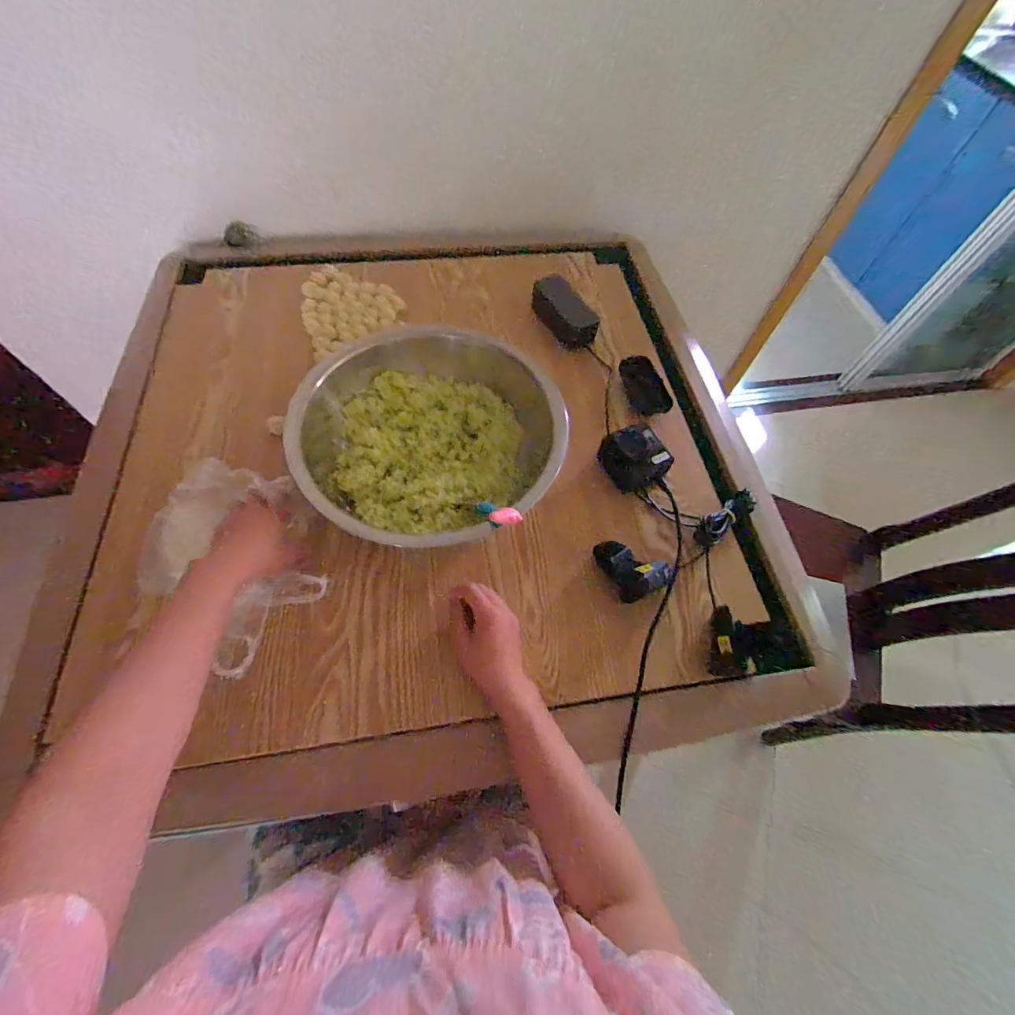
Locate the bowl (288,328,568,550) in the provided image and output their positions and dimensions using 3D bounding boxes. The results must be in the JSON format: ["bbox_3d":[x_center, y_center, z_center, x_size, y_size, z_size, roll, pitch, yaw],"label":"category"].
[{"bbox_3d":[-0.096,-0.090,0.614,0.331,0.093,0.308,1,61,-2],"label":"bowl"}]

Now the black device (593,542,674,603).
[{"bbox_3d":[0.154,0.070,0.561,0.072,0.036,0.082,-19,64,-13],"label":"black device"}]

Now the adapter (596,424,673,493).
[{"bbox_3d":[0.177,-0.064,0.644,0.080,0.054,0.086,-25,65,-15],"label":"adapter"}]

